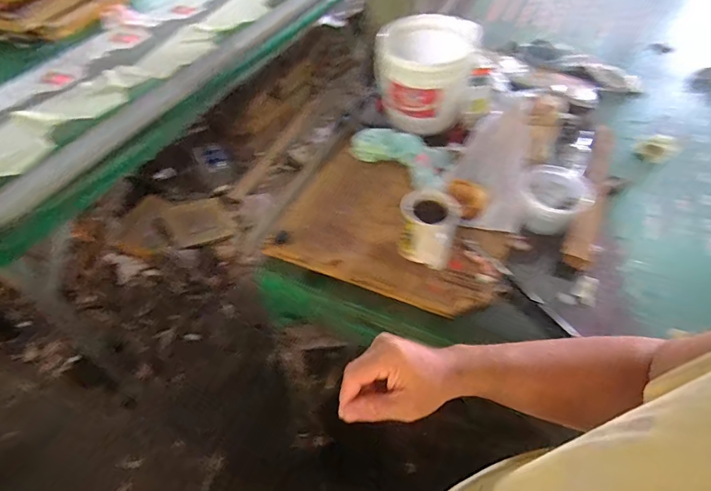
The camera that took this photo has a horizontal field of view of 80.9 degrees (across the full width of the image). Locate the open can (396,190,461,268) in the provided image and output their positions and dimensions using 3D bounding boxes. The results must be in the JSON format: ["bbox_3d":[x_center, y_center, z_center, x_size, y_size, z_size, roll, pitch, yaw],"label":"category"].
[{"bbox_3d":[0.121,-0.032,0.697,0.090,0.102,0.086,0,49,0],"label":"open can"}]

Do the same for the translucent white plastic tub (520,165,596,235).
[{"bbox_3d":[0.374,-0.088,0.787,0.123,0.055,0.144,26,54,21],"label":"translucent white plastic tub"}]

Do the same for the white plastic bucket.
[{"bbox_3d":[0.159,-0.389,0.947,0.194,0.158,0.227,9,50,9],"label":"white plastic bucket"}]

